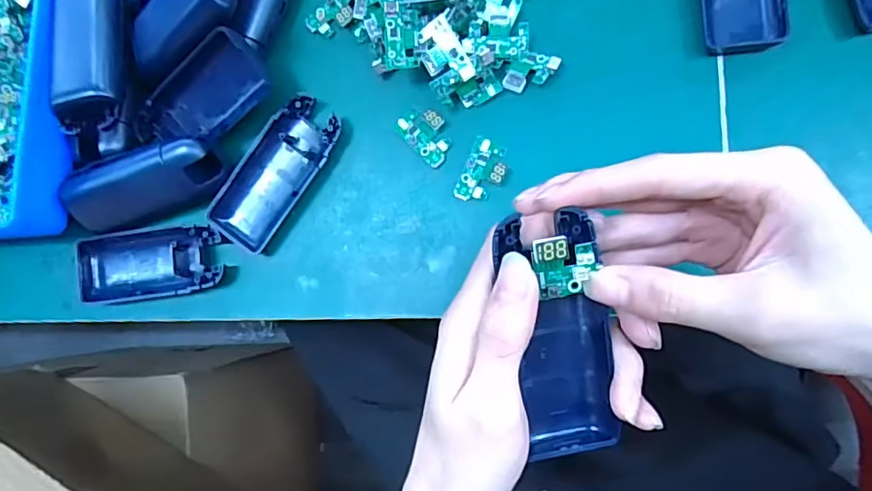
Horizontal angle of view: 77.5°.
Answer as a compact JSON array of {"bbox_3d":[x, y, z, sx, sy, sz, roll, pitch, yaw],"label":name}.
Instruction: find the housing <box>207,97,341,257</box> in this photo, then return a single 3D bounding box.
[{"bbox_3d":[-0.104,-0.047,0.354,0.043,0.012,0.102,36,91,10],"label":"housing"}]

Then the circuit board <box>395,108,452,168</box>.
[{"bbox_3d":[-0.005,-0.070,0.344,0.025,0.006,0.038,-43,80,3],"label":"circuit board"}]

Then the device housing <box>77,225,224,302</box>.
[{"bbox_3d":[-0.190,0.012,0.363,0.101,0.019,0.043,-7,84,8],"label":"device housing"}]

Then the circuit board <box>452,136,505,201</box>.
[{"bbox_3d":[0.029,-0.046,0.334,0.025,0.010,0.040,23,89,10],"label":"circuit board"}]

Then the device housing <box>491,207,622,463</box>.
[{"bbox_3d":[0.051,0.039,0.223,0.039,0.016,0.102,-8,107,6],"label":"device housing"}]

